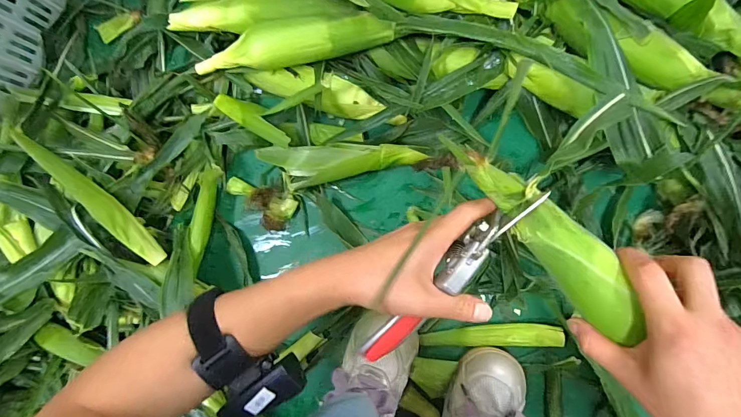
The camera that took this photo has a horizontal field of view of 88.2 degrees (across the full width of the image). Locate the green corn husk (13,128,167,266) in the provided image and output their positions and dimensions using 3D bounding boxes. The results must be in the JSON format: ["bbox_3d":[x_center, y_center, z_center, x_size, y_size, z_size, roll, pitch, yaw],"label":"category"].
[{"bbox_3d":[-0.368,-0.011,0.507,0.041,0.037,0.231,-44,99,3],"label":"green corn husk"}]

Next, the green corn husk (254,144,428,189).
[{"bbox_3d":[-0.043,-0.060,0.542,0.233,0.044,0.057,0,87,8],"label":"green corn husk"}]

